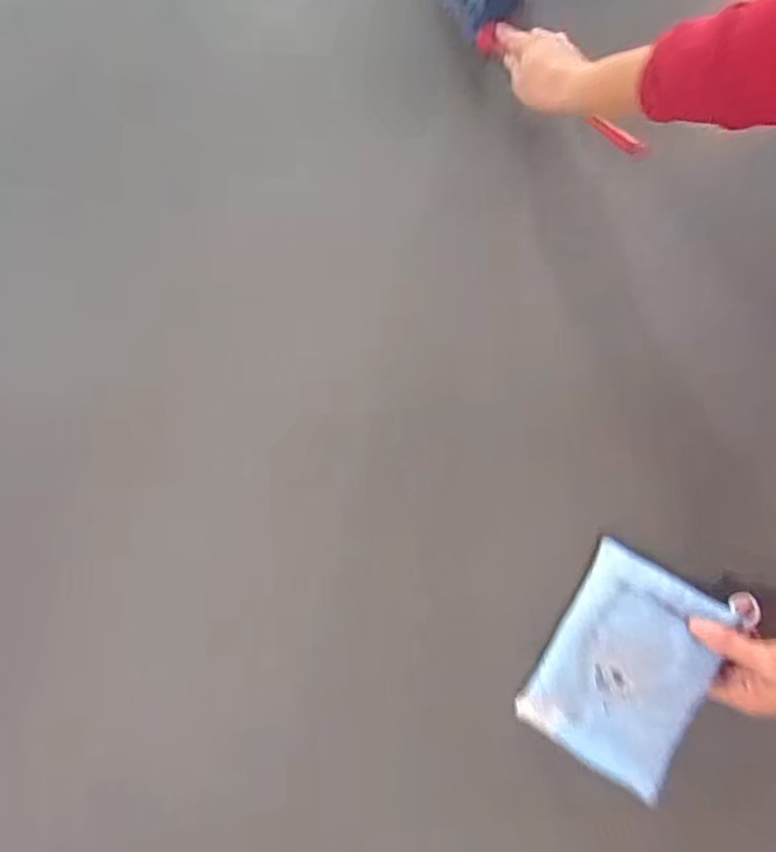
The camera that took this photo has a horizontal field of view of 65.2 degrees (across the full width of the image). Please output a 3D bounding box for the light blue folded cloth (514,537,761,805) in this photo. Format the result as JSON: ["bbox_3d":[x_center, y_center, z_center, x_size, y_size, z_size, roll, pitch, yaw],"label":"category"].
[{"bbox_3d":[0.197,0.190,0.496,0.118,0.022,0.170,28,79,27],"label":"light blue folded cloth"}]

